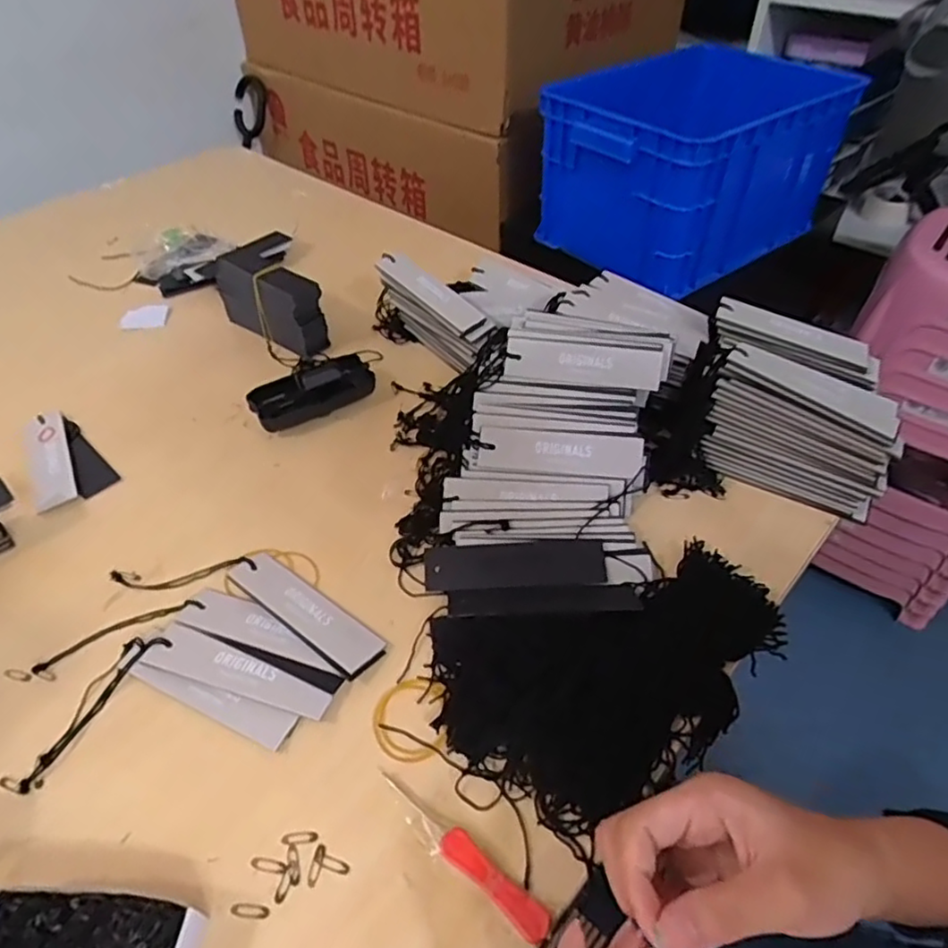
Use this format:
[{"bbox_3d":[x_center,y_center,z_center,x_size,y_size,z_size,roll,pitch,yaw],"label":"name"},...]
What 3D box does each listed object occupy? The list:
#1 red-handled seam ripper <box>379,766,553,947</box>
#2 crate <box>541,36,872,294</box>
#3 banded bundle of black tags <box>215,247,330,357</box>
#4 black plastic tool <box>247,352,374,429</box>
[{"bbox_3d":[-0.009,0.196,0.332,0.113,0.006,0.016,30,53,27],"label":"red-handled seam ripper"},{"bbox_3d":[0.328,-0.474,0.957,0.375,0.236,0.302,-27,51,-24],"label":"crate"},{"bbox_3d":[-0.210,-0.179,0.654,0.137,0.078,0.039,31,53,28],"label":"banded bundle of black tags"},{"bbox_3d":[-0.145,-0.075,0.574,0.110,0.042,0.041,-19,48,-17],"label":"black plastic tool"}]

